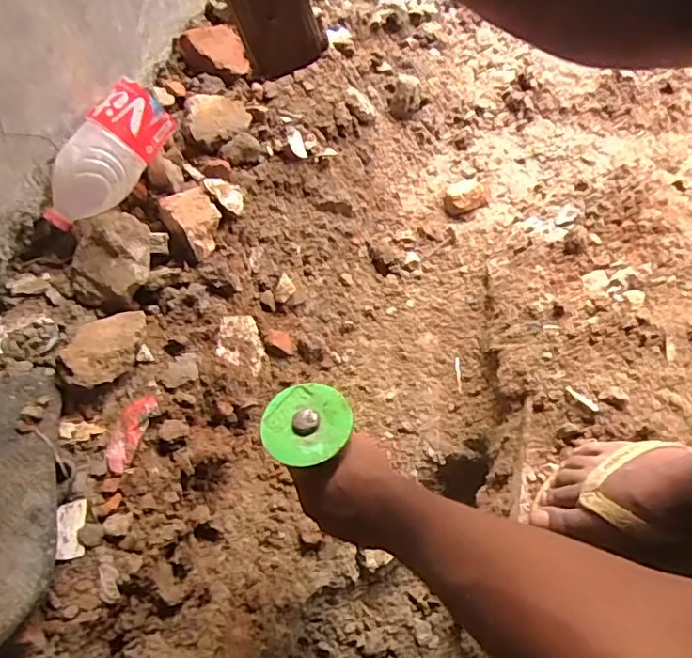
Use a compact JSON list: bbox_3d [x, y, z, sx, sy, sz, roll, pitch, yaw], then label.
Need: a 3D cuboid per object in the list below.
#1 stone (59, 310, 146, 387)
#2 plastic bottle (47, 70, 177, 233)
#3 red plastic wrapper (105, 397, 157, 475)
[{"bbox_3d":[-0.264,0.014,0.623,0.067,0.027,0.110,-1,50,-1],"label":"stone"},{"bbox_3d":[-0.299,-0.209,0.712,0.074,0.070,0.193,33,86,24],"label":"plastic bottle"},{"bbox_3d":[-0.222,0.104,0.589,0.027,0.012,0.083,10,51,8],"label":"red plastic wrapper"}]

